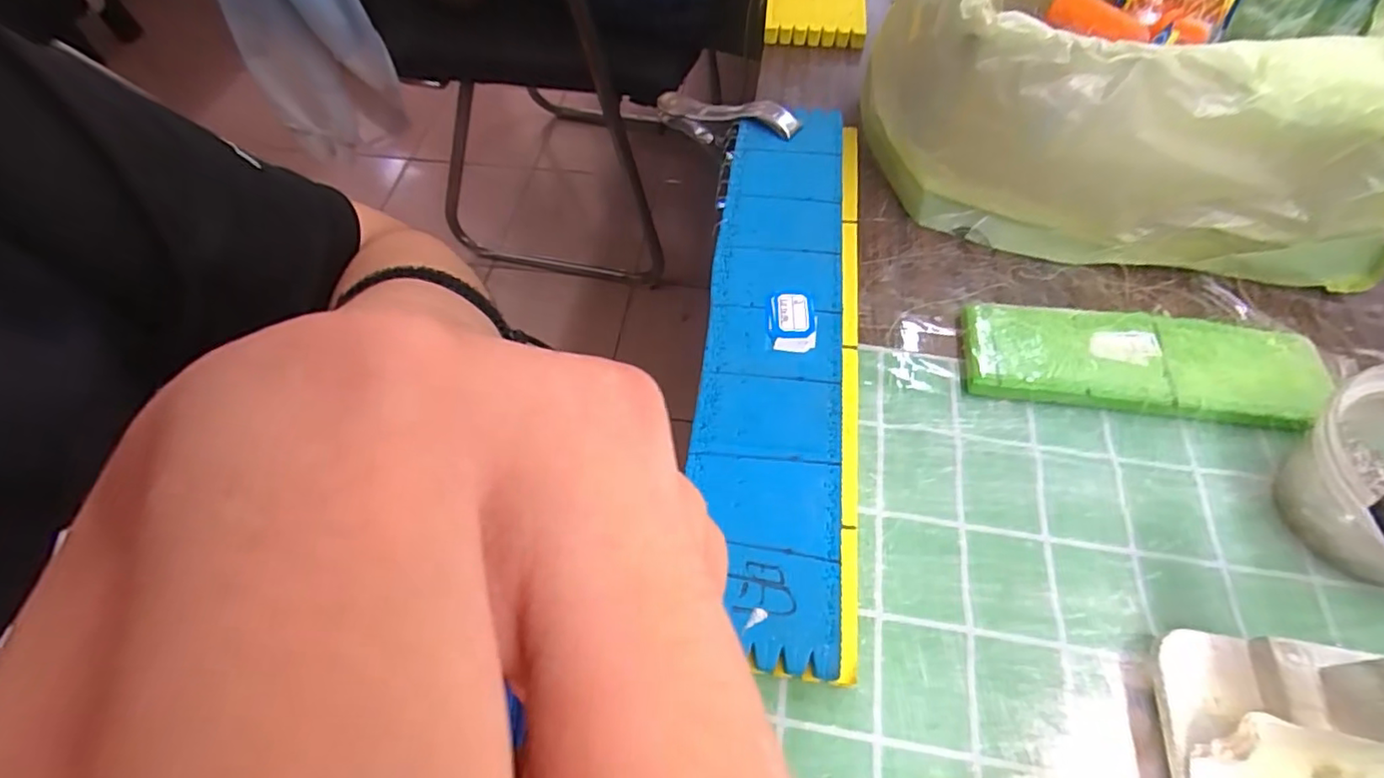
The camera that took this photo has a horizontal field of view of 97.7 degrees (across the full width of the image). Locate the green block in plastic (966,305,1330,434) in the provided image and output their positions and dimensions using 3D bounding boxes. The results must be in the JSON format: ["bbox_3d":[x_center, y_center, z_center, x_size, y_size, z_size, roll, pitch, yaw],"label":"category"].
[{"bbox_3d":[0.237,-0.015,0.322,0.176,0.014,0.060,7,60,6],"label":"green block in plastic"}]

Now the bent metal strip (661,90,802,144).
[{"bbox_3d":[0.024,-0.190,0.435,0.115,0.036,0.016,21,61,34],"label":"bent metal strip"}]

